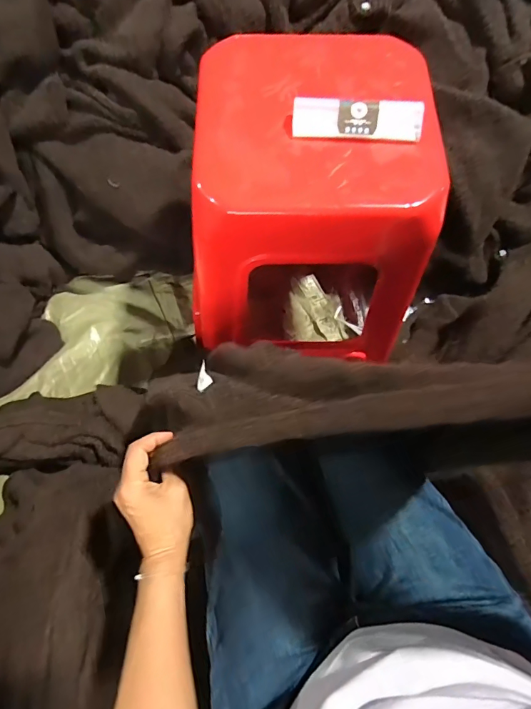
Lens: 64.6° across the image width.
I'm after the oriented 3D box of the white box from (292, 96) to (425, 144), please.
[{"bbox_3d":[0.111,-0.281,0.504,0.153,0.026,0.039,1,69,0],"label":"white box"}]

